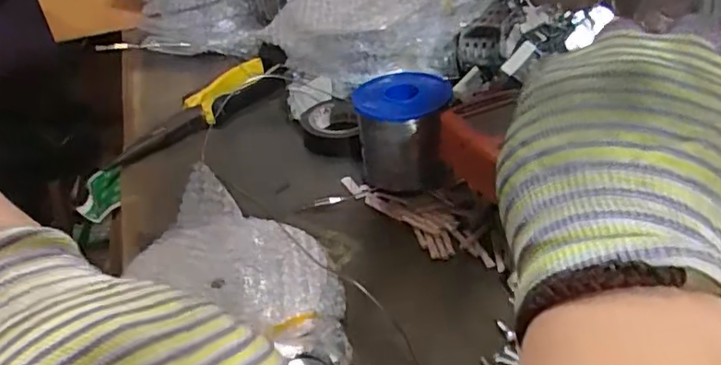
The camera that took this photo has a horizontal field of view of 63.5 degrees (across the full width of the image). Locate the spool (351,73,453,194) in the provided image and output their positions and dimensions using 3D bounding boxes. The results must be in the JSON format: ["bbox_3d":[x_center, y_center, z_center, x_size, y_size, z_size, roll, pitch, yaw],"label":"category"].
[{"bbox_3d":[0.030,-0.033,0.405,0.062,0.066,0.074,-2,35,5],"label":"spool"}]

